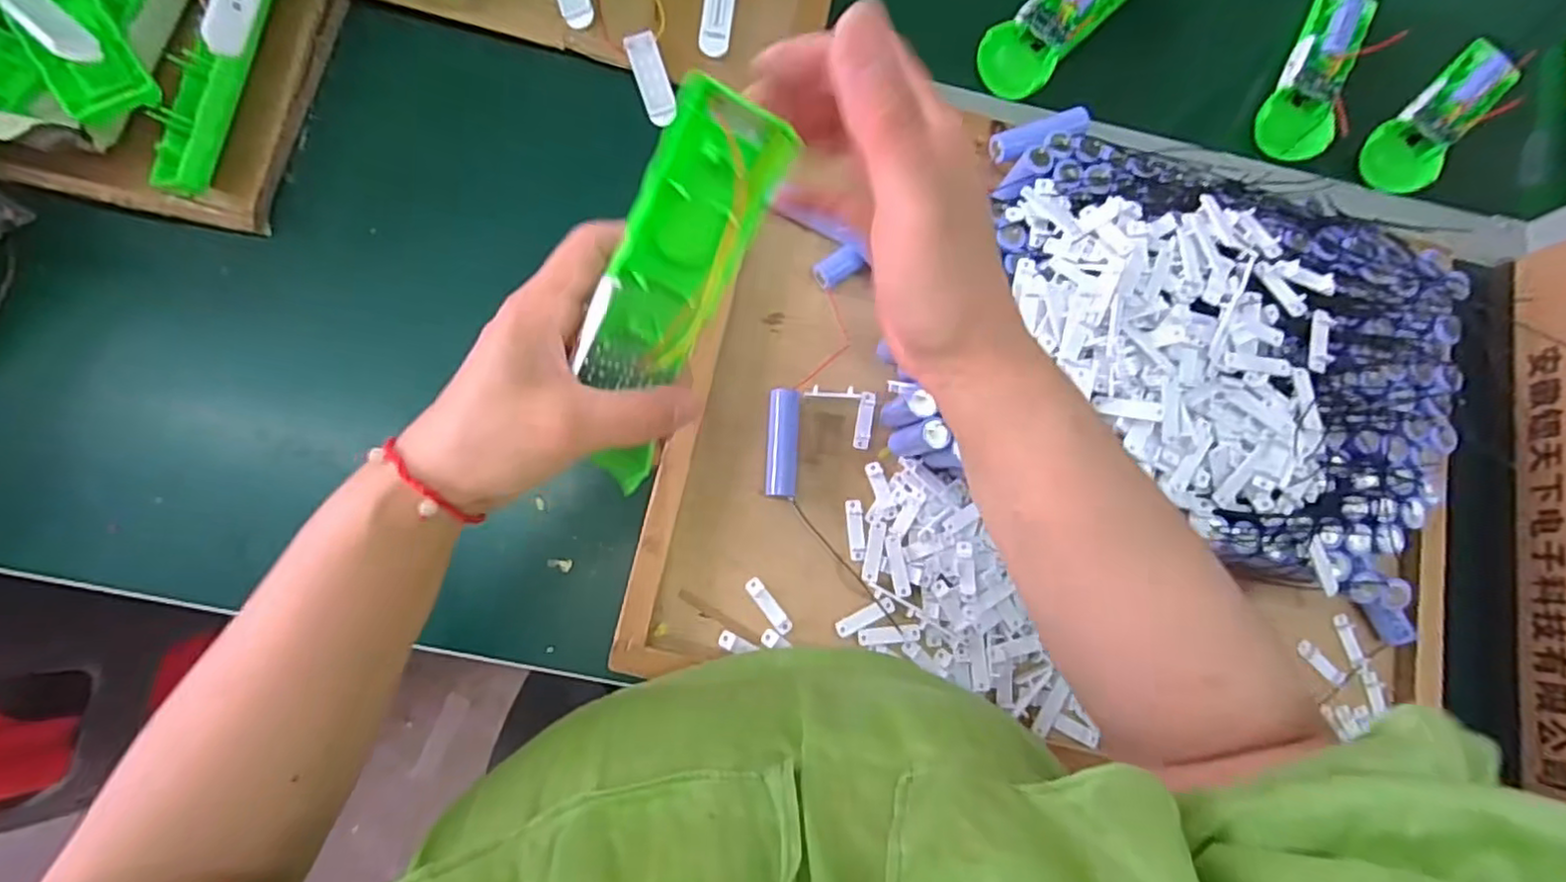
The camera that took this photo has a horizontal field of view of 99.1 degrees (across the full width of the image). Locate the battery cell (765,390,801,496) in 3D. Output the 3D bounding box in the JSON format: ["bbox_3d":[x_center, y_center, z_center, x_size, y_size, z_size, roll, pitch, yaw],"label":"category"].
[{"bbox_3d":[0.000,0.002,0.413,0.019,0.017,0.065,3,79,-4],"label":"battery cell"}]

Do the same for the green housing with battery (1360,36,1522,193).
[{"bbox_3d":[0.512,-0.253,0.514,0.160,0.023,0.050,-40,85,-11],"label":"green housing with battery"}]

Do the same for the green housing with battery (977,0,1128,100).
[{"bbox_3d":[0.211,-0.316,0.495,0.051,0.021,0.163,44,79,4],"label":"green housing with battery"}]

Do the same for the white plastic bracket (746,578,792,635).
[{"bbox_3d":[-0.009,0.100,0.403,0.010,0.008,0.038,-37,84,-10],"label":"white plastic bracket"}]

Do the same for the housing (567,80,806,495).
[{"bbox_3d":[-0.047,-0.053,0.260,0.042,0.024,0.157,25,108,-2],"label":"housing"}]

